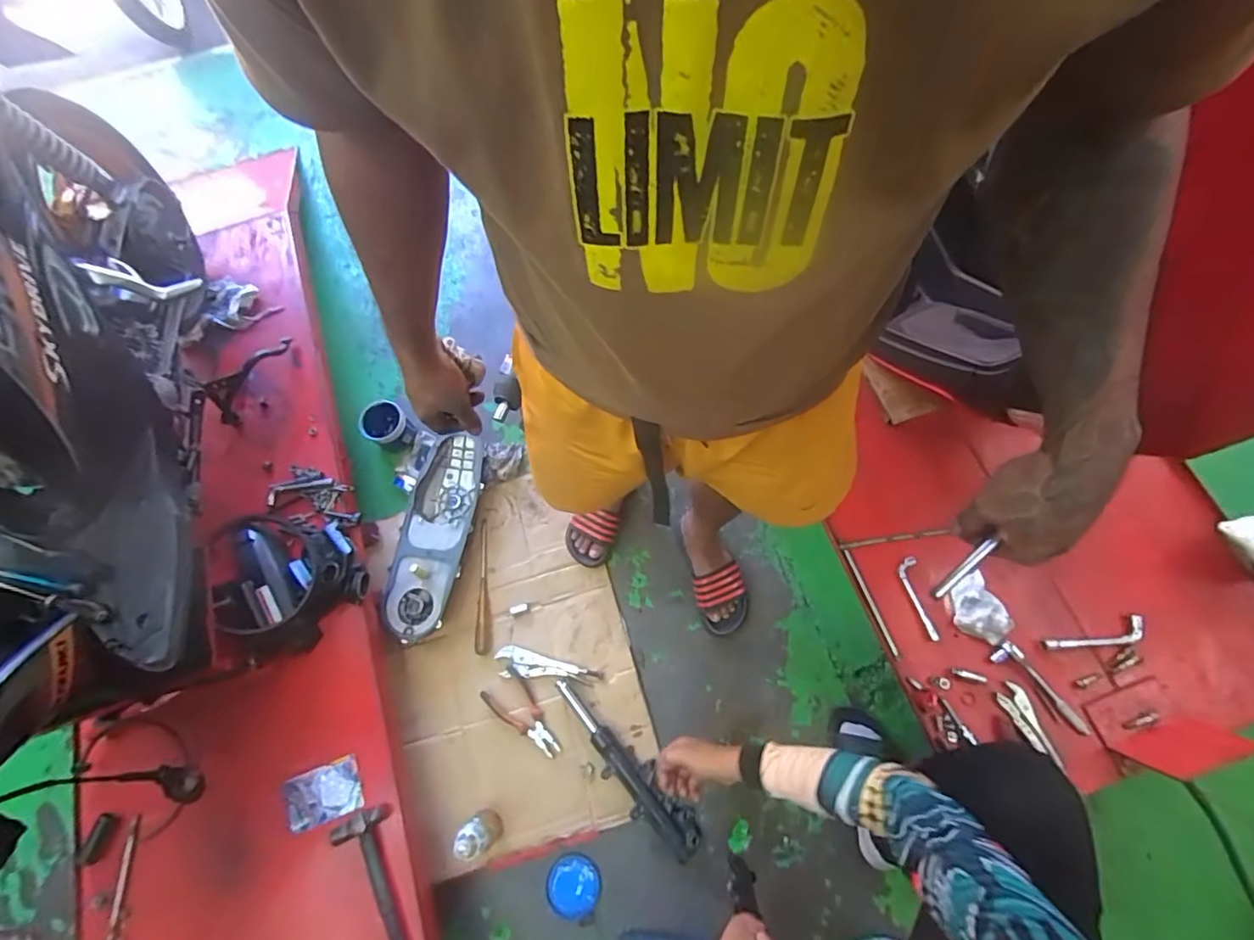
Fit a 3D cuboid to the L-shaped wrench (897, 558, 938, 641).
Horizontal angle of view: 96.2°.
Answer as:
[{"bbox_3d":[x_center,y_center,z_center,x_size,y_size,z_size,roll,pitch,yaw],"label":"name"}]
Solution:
[{"bbox_3d":[0.571,0.254,1.113,0.044,0.014,0.163,-6,70,-1],"label":"L-shaped wrench"}]

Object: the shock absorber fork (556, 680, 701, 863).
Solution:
[{"bbox_3d":[-0.009,0.608,1.166,0.092,0.041,0.417,-41,72,-11],"label":"shock absorber fork"}]

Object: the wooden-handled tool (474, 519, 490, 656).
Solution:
[{"bbox_3d":[-0.332,0.266,1.315,0.036,0.023,0.313,-3,69,3],"label":"wooden-handled tool"}]

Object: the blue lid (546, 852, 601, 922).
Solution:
[{"bbox_3d":[-0.108,0.835,1.129,0.104,0.010,0.111,-1,70,3],"label":"blue lid"}]

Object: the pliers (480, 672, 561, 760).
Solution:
[{"bbox_3d":[-0.215,0.523,1.216,0.198,0.015,0.090,38,76,16],"label":"pliers"}]

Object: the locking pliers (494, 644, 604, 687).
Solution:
[{"bbox_3d":[-0.178,0.443,1.243,0.233,0.018,0.063,12,71,8],"label":"locking pliers"}]

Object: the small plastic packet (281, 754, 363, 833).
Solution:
[{"bbox_3d":[-0.578,0.613,1.065,0.141,0.018,0.097,-22,70,-4],"label":"small plastic packet"}]

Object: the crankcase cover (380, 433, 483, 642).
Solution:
[{"bbox_3d":[-0.449,0.160,1.308,0.164,0.090,0.453,5,70,6],"label":"crankcase cover"}]

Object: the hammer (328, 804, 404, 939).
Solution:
[{"bbox_3d":[-0.439,0.767,0.992,0.101,0.044,0.299,-24,70,-5],"label":"hammer"}]

